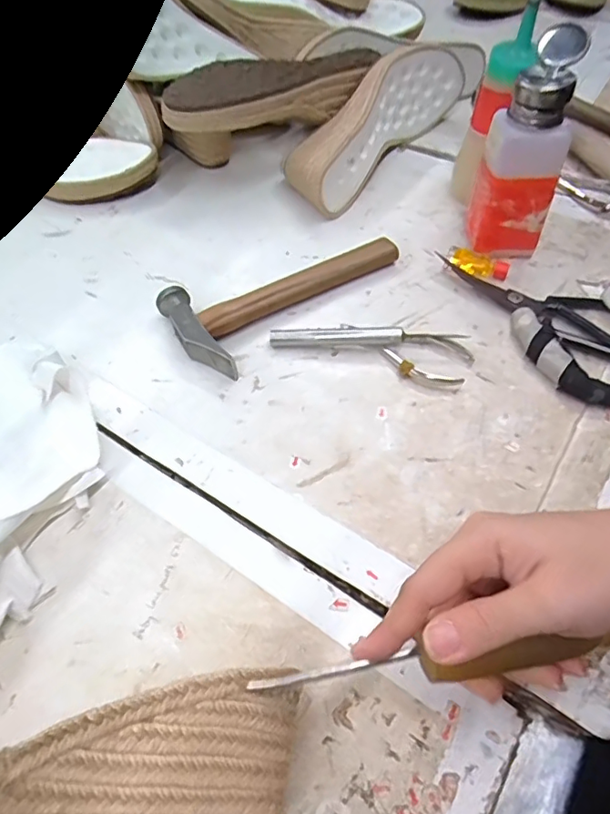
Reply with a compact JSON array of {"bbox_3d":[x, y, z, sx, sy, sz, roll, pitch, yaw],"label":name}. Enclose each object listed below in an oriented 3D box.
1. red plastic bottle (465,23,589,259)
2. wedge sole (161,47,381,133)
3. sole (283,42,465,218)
[{"bbox_3d":[0.171,-0.198,0.429,0.059,0.154,0.064,11,55,10],"label":"red plastic bottle"},{"bbox_3d":[-0.030,-0.307,0.521,0.090,0.046,0.212,38,64,24],"label":"wedge sole"},{"bbox_3d":[0.068,-0.289,0.542,0.074,0.083,0.233,31,60,22],"label":"sole"}]

